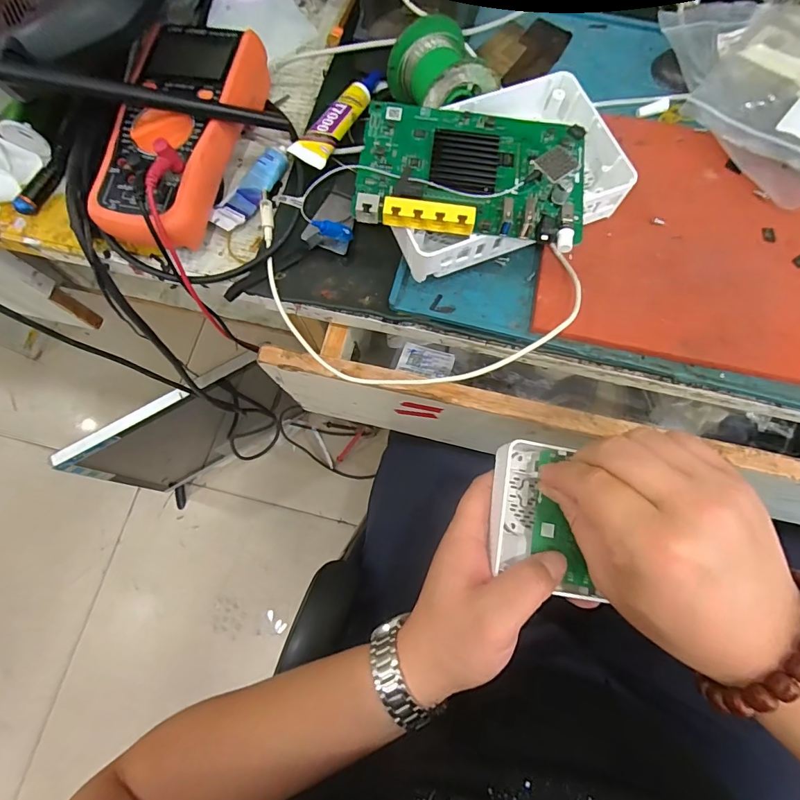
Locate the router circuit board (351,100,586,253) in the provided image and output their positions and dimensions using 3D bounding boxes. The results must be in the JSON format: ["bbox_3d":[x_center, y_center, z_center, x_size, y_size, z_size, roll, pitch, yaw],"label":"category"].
[{"bbox_3d":[0.047,-0.151,0.287,0.145,0.016,0.099,7,75,3],"label":"router circuit board"}]

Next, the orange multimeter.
[{"bbox_3d":[-0.168,-0.201,0.333,0.084,0.052,0.181,15,75,5],"label":"orange multimeter"}]

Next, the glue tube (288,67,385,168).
[{"bbox_3d":[-0.044,-0.225,0.347,0.024,0.021,0.117,27,77,8],"label":"glue tube"}]

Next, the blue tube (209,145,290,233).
[{"bbox_3d":[-0.119,-0.167,0.348,0.024,0.015,0.081,29,77,8],"label":"blue tube"}]

